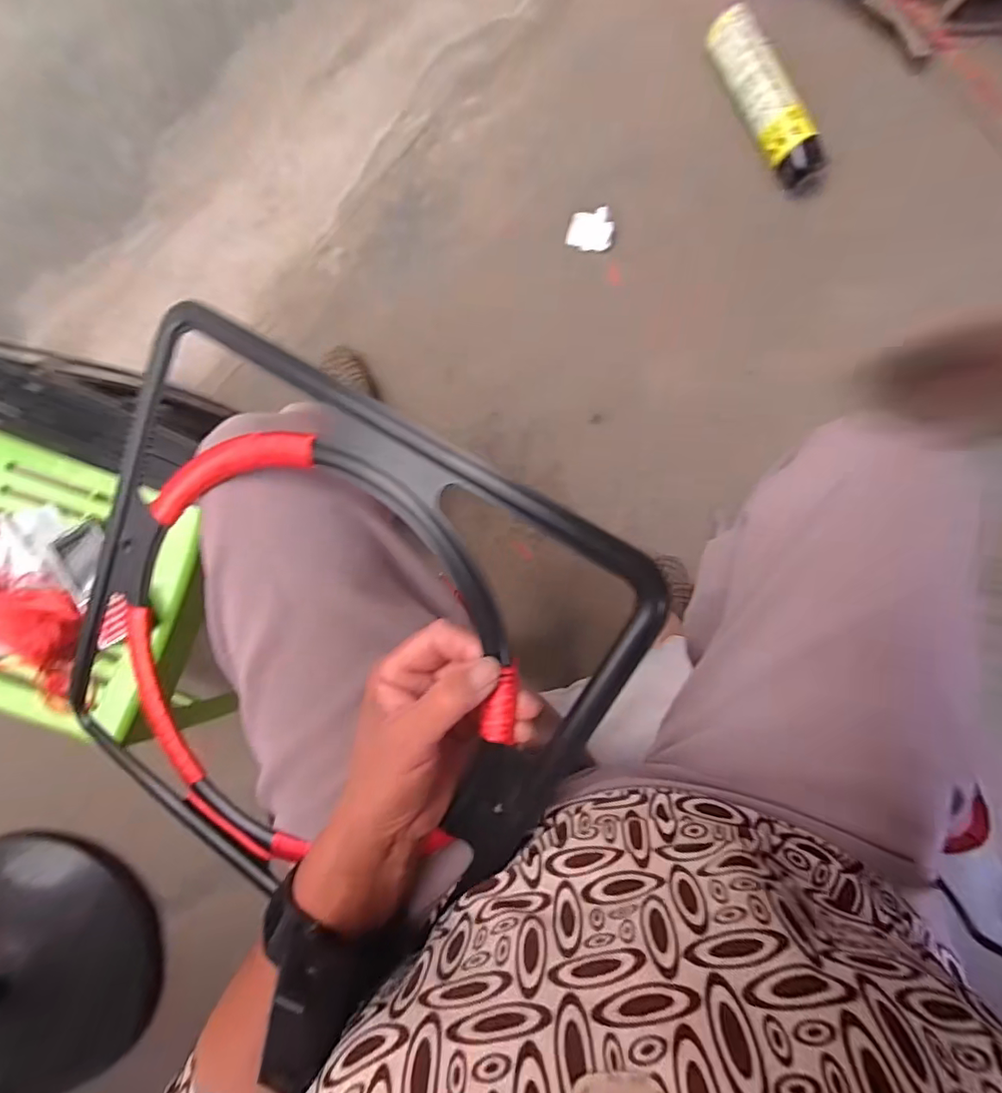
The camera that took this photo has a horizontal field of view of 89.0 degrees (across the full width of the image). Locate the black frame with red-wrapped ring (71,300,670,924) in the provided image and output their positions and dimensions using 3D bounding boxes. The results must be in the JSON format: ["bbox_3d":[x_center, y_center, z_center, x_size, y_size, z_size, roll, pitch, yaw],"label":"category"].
[{"bbox_3d":[-0.119,0.073,0.310,0.324,0.025,0.323,30,106,10],"label":"black frame with red-wrapped ring"}]

